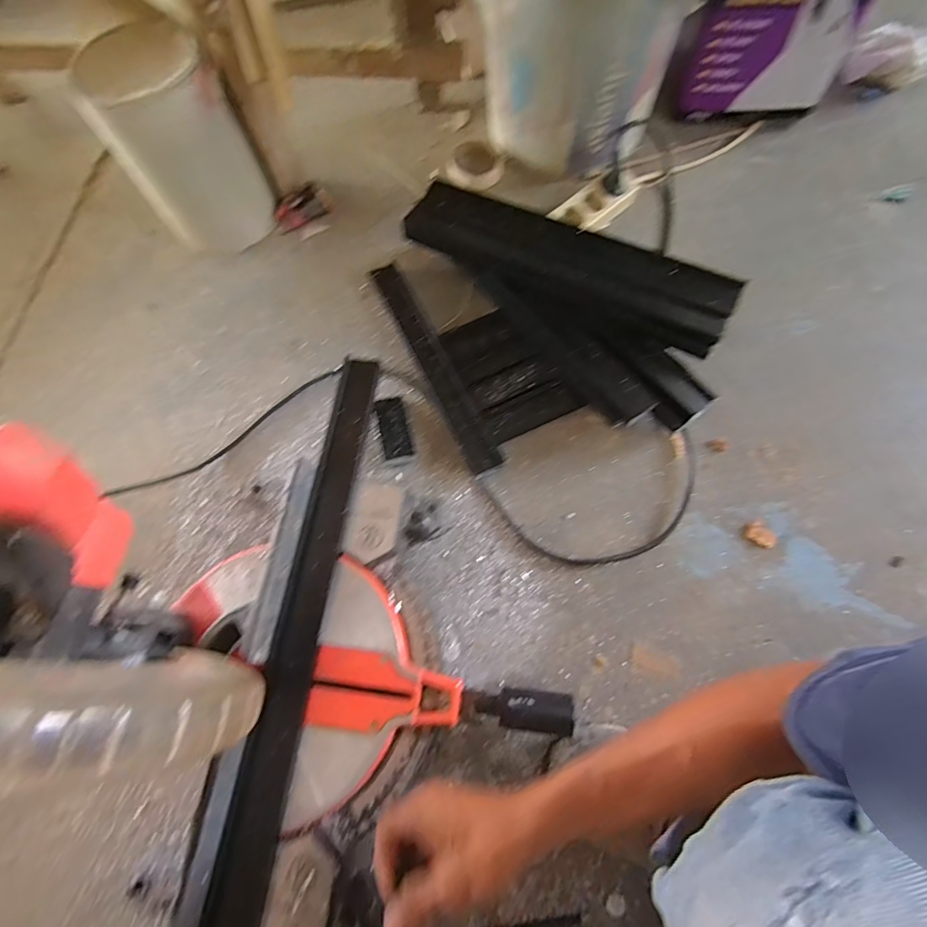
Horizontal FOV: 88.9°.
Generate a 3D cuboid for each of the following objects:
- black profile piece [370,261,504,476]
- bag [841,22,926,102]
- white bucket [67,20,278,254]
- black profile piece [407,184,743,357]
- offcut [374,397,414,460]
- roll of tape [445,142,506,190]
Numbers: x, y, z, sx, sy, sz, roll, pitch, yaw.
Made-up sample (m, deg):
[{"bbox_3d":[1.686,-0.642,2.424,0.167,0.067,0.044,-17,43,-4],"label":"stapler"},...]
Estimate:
[{"bbox_3d":[-0.045,-0.149,0.677,0.044,0.024,0.367,-25,70,-7],"label":"black profile piece"},{"bbox_3d":[0.752,-0.712,0.842,0.057,0.098,0.120,-32,71,-9],"label":"bag"},{"bbox_3d":[-0.416,-0.464,0.715,0.167,0.247,0.167,-1,69,2],"label":"white bucket"},{"bbox_3d":[0.133,-0.278,0.651,0.457,0.040,0.104,26,73,12],"label":"black profile piece"},{"bbox_3d":[-0.095,-0.048,0.643,0.036,0.017,0.084,-14,69,-3],"label":"offcut"},{"bbox_3d":[0.021,-0.506,0.807,0.085,0.032,0.088,-1,69,2],"label":"roll of tape"}]

